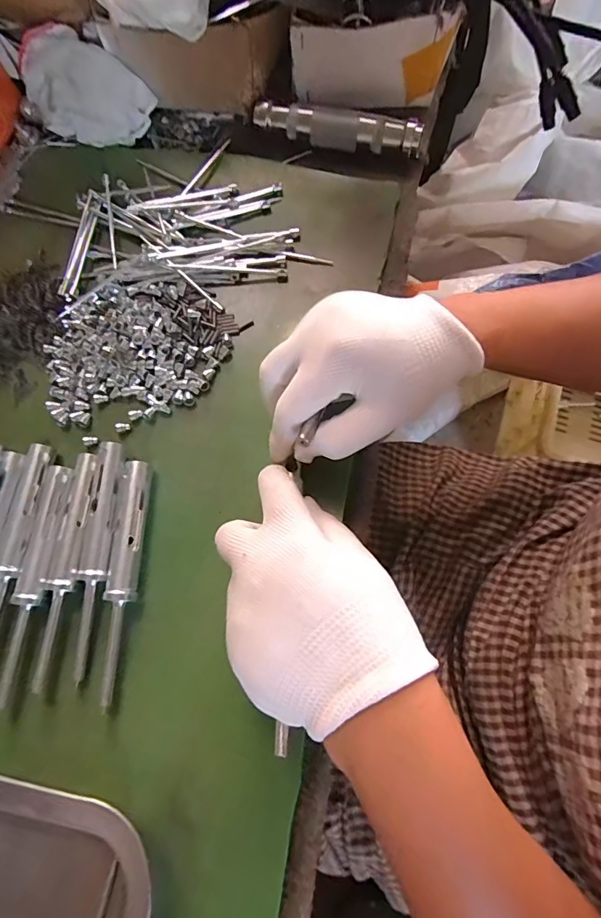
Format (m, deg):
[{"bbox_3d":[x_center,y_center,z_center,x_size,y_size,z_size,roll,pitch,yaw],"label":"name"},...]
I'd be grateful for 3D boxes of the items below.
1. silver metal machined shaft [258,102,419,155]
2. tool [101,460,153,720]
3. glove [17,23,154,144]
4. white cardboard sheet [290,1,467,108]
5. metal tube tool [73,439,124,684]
[{"bbox_3d":[0.030,-0.280,0.365,0.140,0.021,0.021,16,75,6],"label":"silver metal machined shaft"},{"bbox_3d":[-0.109,0.071,0.271,0.016,0.015,0.143,1,74,1],"label":"tool"},{"bbox_3d":[-0.184,-0.304,0.365,0.097,0.051,0.062,21,75,7],"label":"glove"},{"bbox_3d":[0.059,-0.331,0.360,0.129,0.061,0.026,2,77,5],"label":"white cardboard sheet"},{"bbox_3d":[-0.128,0.060,0.273,0.017,0.012,0.142,2,74,1],"label":"metal tube tool"}]

